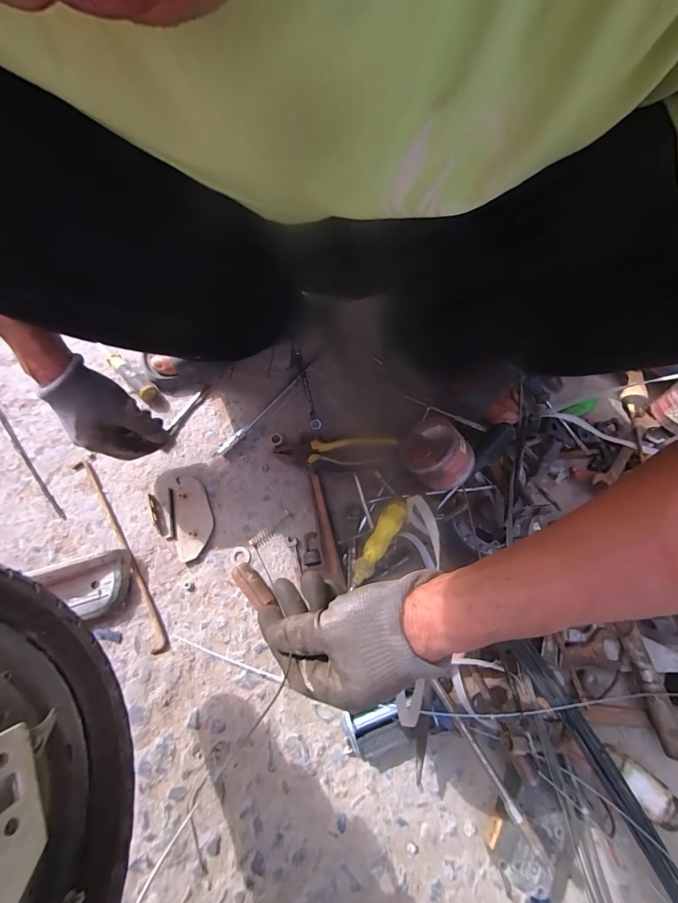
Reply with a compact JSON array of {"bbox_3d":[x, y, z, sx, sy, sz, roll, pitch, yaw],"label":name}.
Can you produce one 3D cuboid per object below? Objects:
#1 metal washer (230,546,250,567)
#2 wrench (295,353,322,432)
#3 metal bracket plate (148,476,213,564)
[{"bbox_3d":[-0.142,0.149,0.496,0.027,0.004,0.026,0,71,-1],"label":"metal washer"},{"bbox_3d":[-0.052,-0.101,0.565,0.015,0.010,0.135,-14,72,-6],"label":"wrench"},{"bbox_3d":[-0.226,0.094,0.506,0.075,0.014,0.119,-26,73,-9],"label":"metal bracket plate"}]

